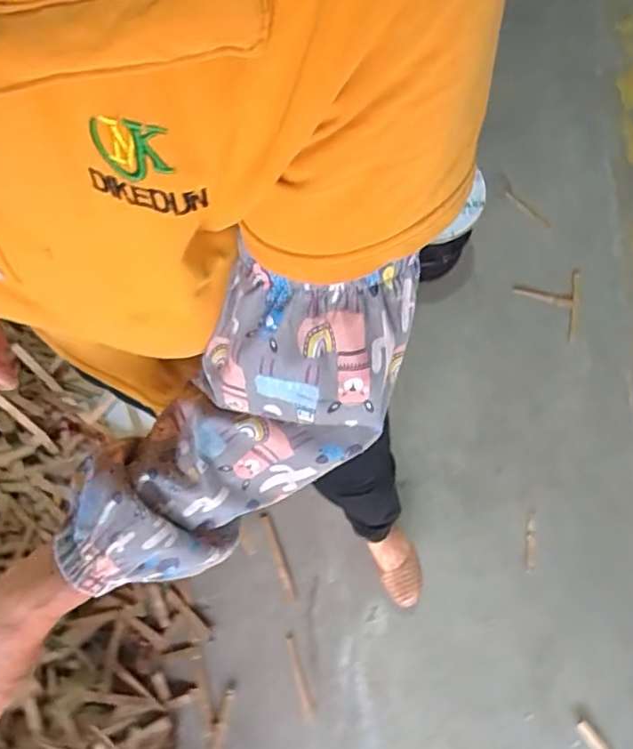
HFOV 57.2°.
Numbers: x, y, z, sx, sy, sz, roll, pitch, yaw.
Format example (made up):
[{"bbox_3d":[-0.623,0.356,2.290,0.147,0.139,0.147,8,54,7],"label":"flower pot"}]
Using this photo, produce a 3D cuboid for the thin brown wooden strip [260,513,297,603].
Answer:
[{"bbox_3d":[-0.081,0.386,1.221,0.024,0.012,0.179,-16,63,-12],"label":"thin brown wooden strip"}]

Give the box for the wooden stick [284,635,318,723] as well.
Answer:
[{"bbox_3d":[-0.035,0.595,1.144,0.025,0.018,0.155,-18,72,-7],"label":"wooden stick"}]

